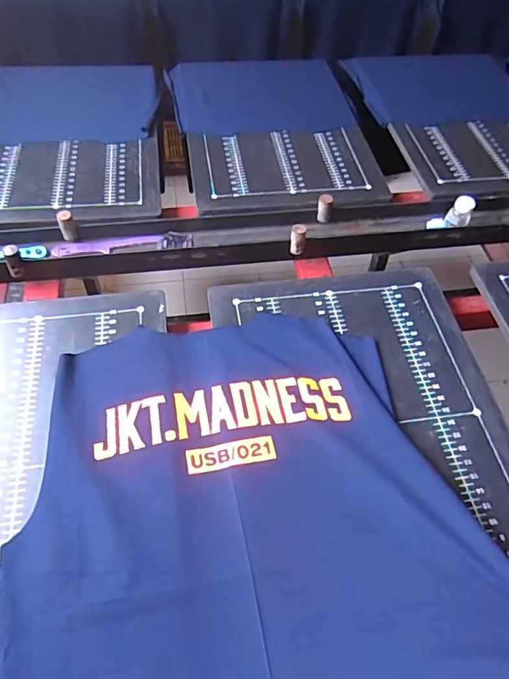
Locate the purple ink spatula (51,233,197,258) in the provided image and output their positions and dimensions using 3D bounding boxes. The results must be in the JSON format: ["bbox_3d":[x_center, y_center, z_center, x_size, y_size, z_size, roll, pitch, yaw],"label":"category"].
[{"bbox_3d":[-0.236,-0.170,0.909,0.245,0.010,0.044,-8,53,-9],"label":"purple ink spatula"}]

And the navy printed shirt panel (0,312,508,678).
[{"bbox_3d":[-0.026,0.215,0.600,0.545,0.081,0.608,-11,54,-12],"label":"navy printed shirt panel"}]

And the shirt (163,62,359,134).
[{"bbox_3d":[0.013,-0.619,1.255,0.427,0.020,0.323,-7,53,-9],"label":"shirt"}]

